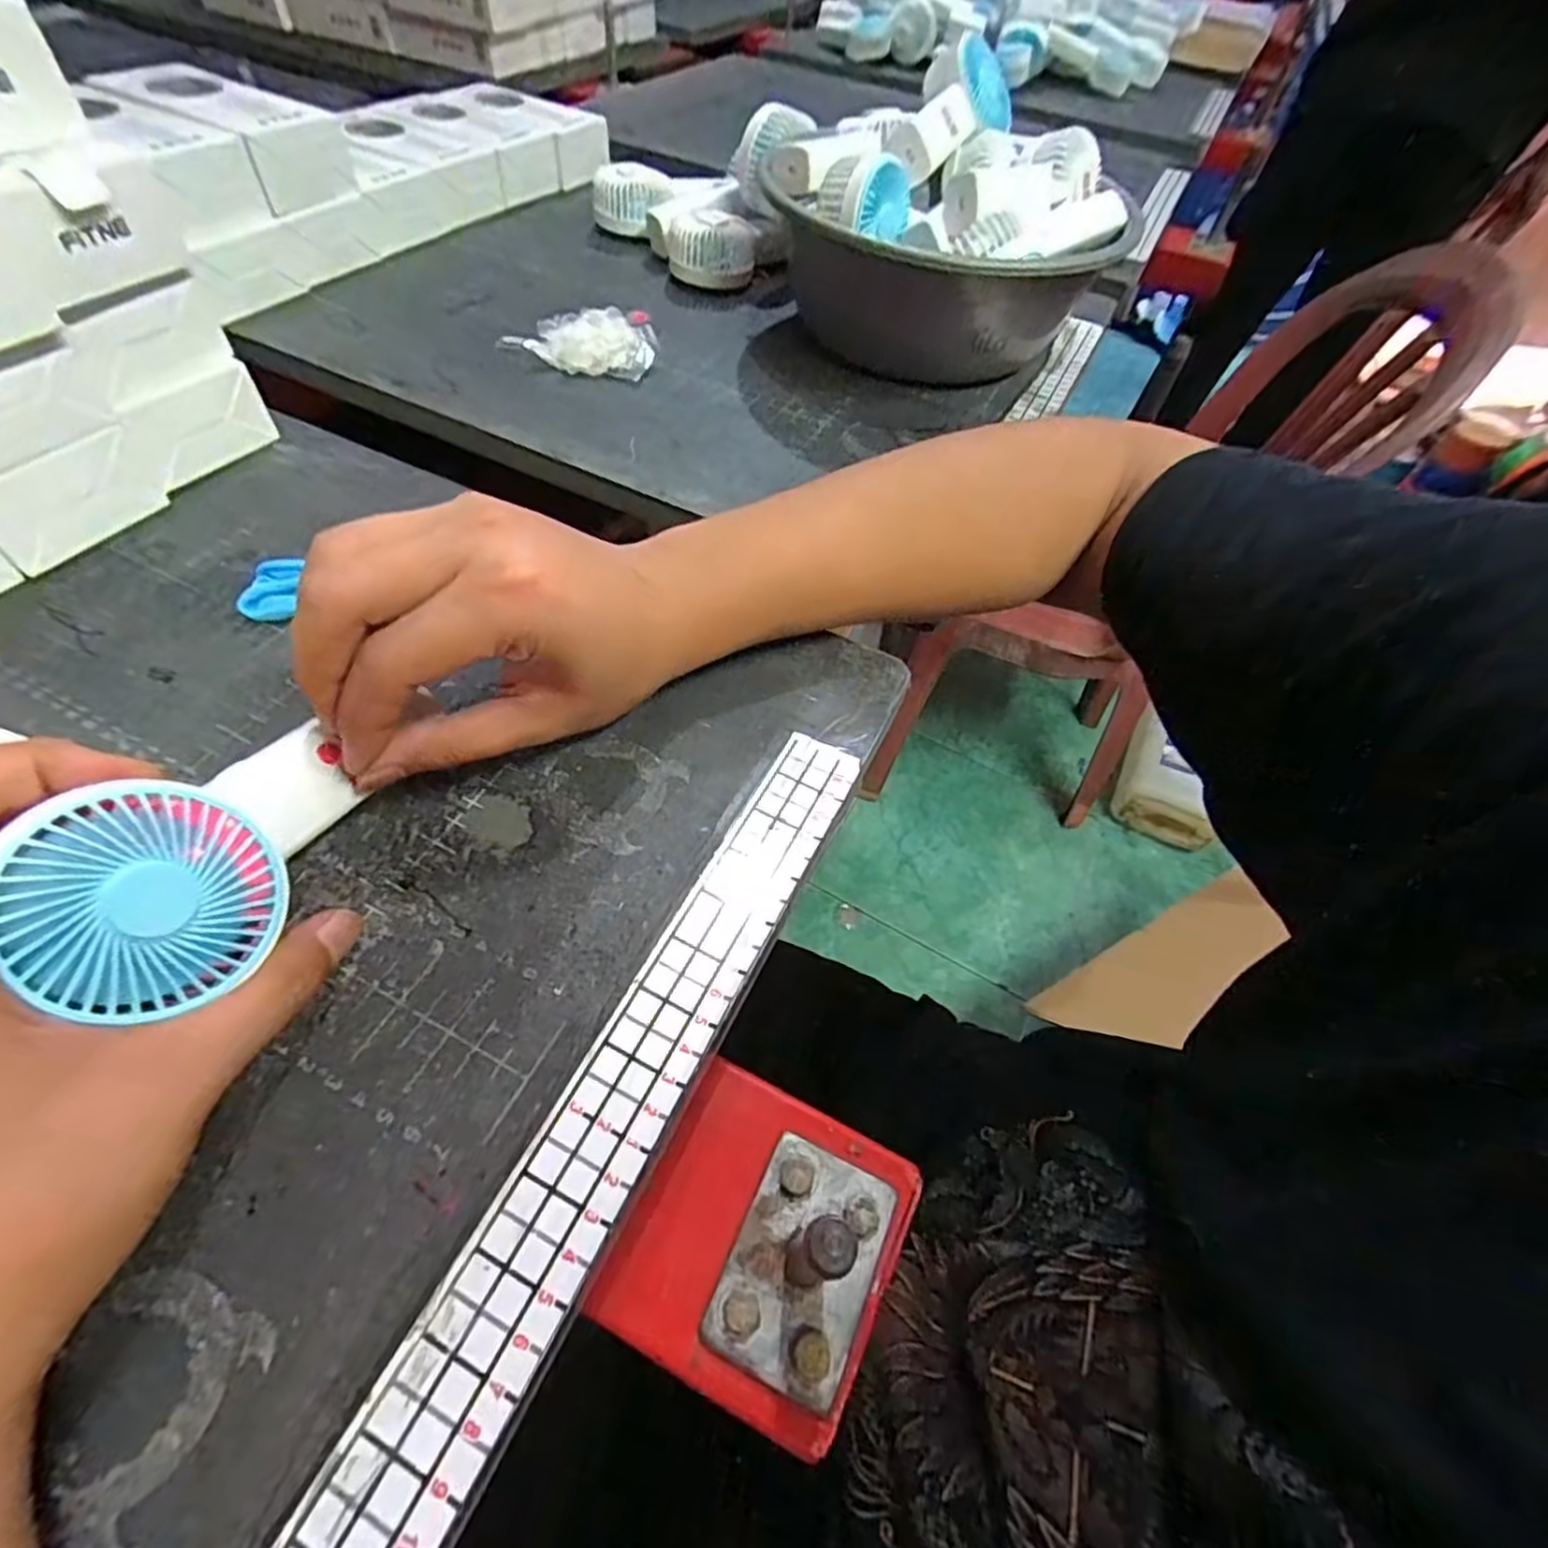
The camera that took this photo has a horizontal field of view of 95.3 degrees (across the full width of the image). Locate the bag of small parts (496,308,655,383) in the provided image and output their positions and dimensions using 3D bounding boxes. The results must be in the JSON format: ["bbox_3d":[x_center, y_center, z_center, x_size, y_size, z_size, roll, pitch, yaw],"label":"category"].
[{"bbox_3d":[-0.123,-0.281,0.460,0.096,0.021,0.065,-17,59,-16],"label":"bag of small parts"}]

